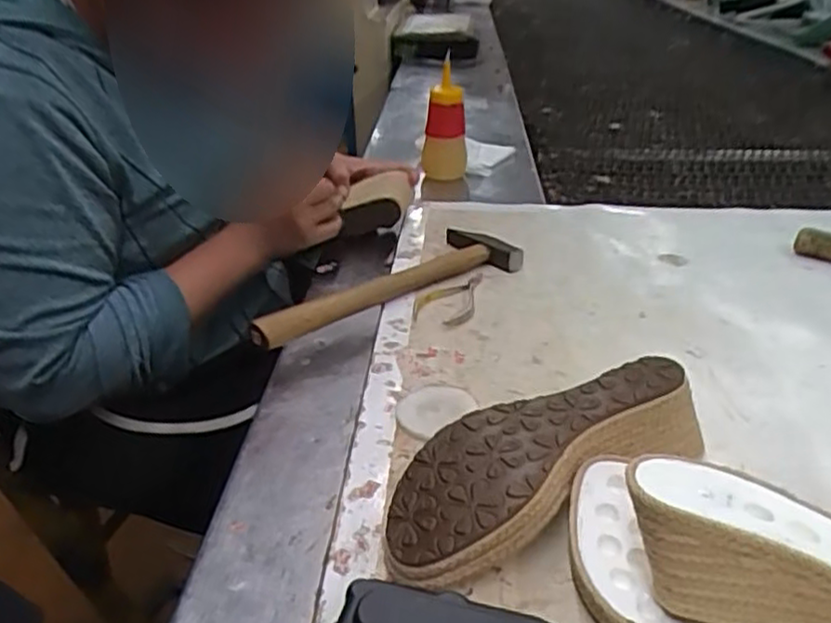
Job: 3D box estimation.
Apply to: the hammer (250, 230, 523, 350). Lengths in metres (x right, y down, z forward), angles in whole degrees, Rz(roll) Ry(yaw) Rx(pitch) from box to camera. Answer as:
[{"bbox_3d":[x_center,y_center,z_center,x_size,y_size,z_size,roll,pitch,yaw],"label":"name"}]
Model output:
[{"bbox_3d":[-0.032,-0.030,0.666,0.278,0.031,0.085,-17,33,-27],"label":"hammer"}]

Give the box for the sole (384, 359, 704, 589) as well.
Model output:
[{"bbox_3d":[0.072,0.087,0.424,0.206,0.062,0.079,-16,33,-25],"label":"sole"}]

